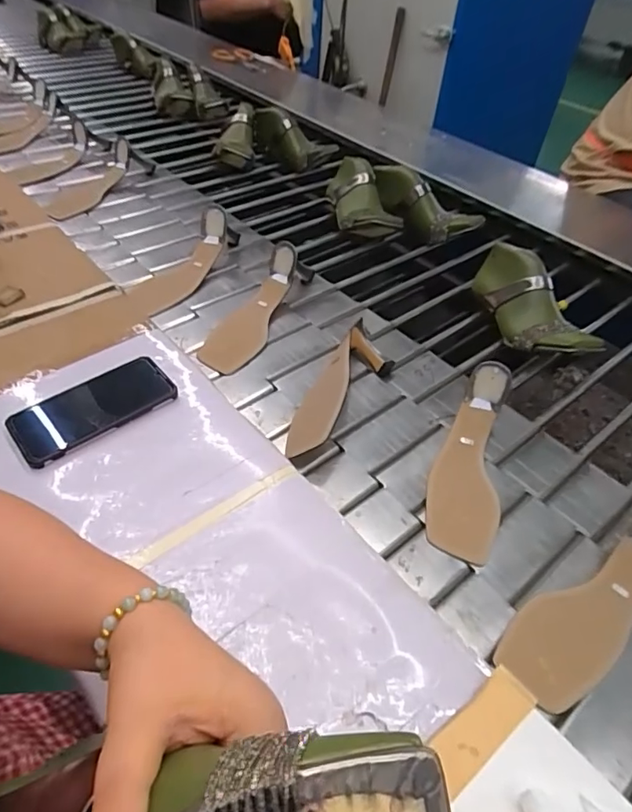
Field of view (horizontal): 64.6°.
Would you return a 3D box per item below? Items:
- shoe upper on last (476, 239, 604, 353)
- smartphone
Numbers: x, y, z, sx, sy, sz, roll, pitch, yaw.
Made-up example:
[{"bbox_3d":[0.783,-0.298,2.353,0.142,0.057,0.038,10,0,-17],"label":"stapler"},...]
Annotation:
[{"bbox_3d":[0.314,-0.145,0.733,0.087,0.101,0.217,-8,53,-11],"label":"shoe upper on last"},{"bbox_3d":[-0.237,0.002,0.536,0.161,0.010,0.070,-33,64,-23],"label":"smartphone"}]

